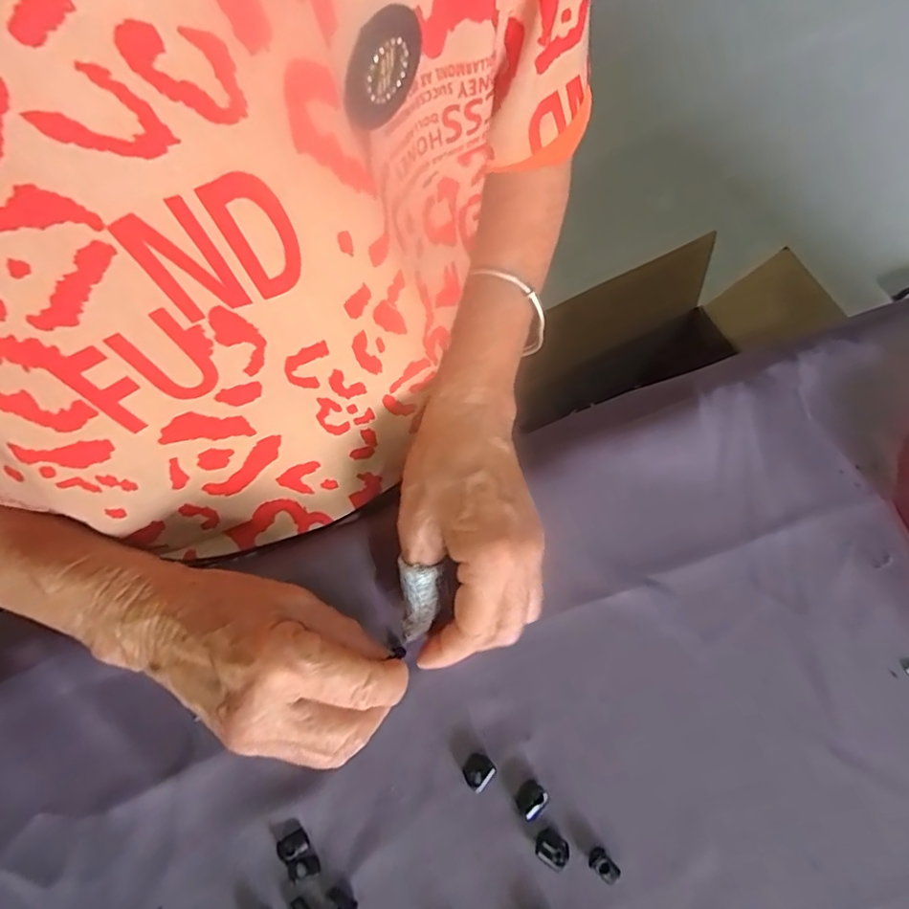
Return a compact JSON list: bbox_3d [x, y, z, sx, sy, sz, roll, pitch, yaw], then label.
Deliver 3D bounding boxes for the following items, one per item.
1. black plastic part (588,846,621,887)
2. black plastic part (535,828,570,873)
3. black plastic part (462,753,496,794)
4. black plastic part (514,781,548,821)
[{"bbox_3d":[0.072,0.197,0.261,0.010,0.005,0.016,-43,76,-13],"label":"black plastic part"},{"bbox_3d":[0.047,0.190,0.263,0.015,0.006,0.014,33,75,12],"label":"black plastic part"},{"bbox_3d":[0.012,0.159,0.274,0.015,0.006,0.014,-41,75,-12],"label":"black plastic part"},{"bbox_3d":[0.038,0.170,0.269,0.013,0.007,0.015,40,76,13],"label":"black plastic part"}]

